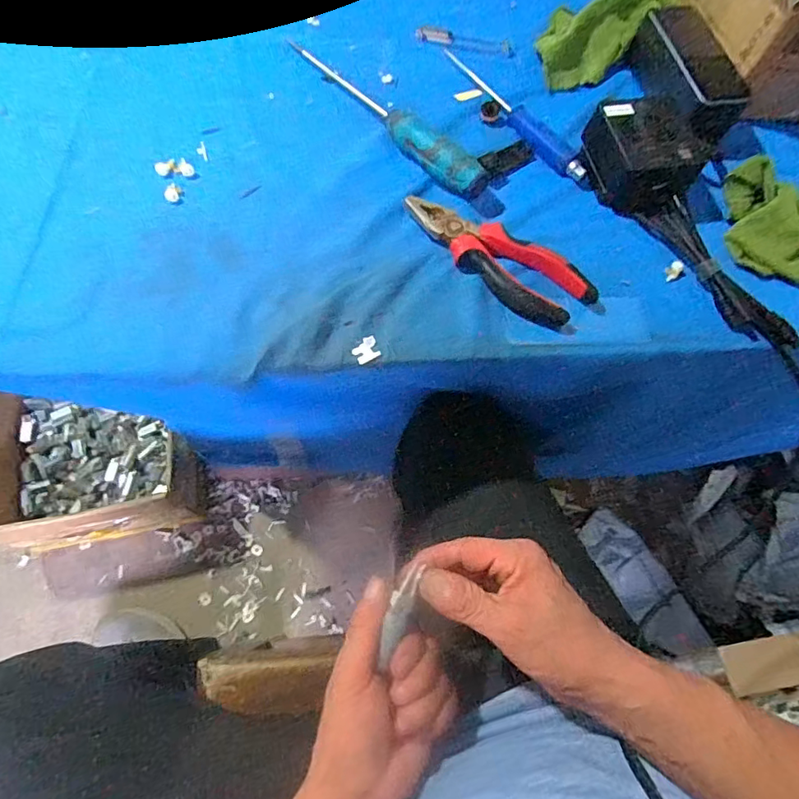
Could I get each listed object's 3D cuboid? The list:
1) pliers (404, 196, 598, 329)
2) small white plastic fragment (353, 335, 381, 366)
[{"bbox_3d":[0.076,-0.113,0.409,0.159,0.019,0.049,35,69,8],"label":"pliers"},{"bbox_3d":[-0.024,-0.036,0.374,0.019,0.004,0.017,-26,73,-15],"label":"small white plastic fragment"}]

